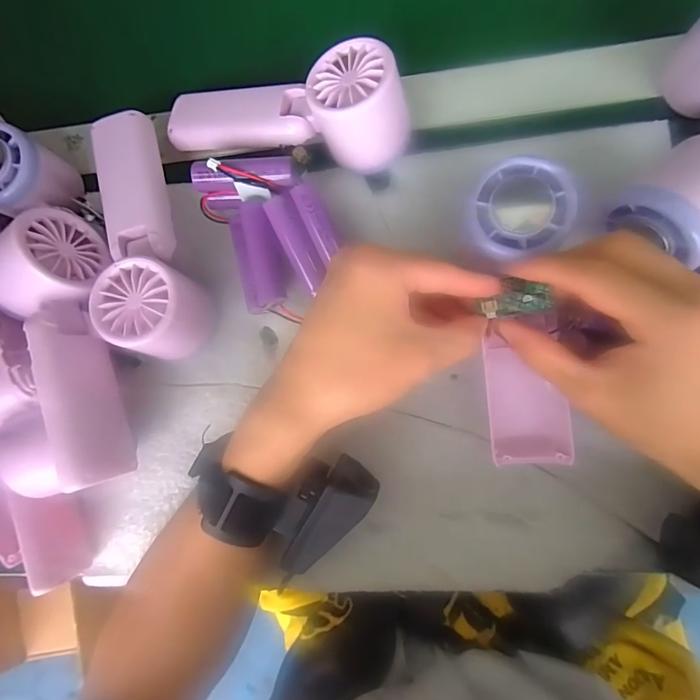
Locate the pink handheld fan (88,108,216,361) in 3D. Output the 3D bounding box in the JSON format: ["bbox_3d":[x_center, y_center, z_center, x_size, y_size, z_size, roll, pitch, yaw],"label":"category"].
[{"bbox_3d":[-0.137,-0.075,0.261,0.055,0.048,0.171,-18,85,6],"label":"pink handheld fan"}]

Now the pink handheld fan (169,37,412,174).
[{"bbox_3d":[-0.043,-0.157,0.274,0.165,0.042,0.062,11,88,22],"label":"pink handheld fan"}]

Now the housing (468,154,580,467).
[{"bbox_3d":[0.097,-0.014,0.227,0.050,0.031,0.172,-5,103,7],"label":"housing"}]

